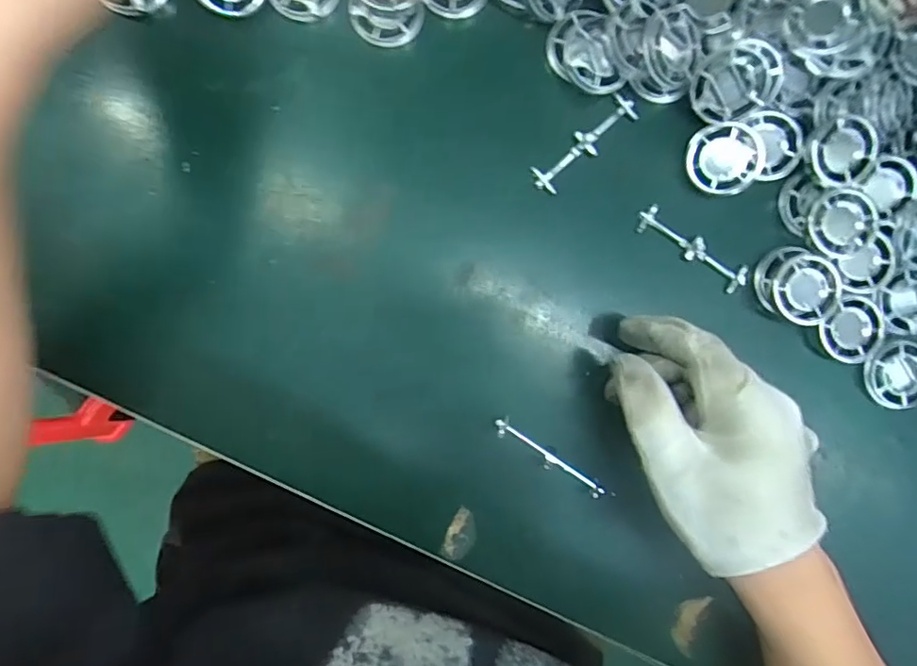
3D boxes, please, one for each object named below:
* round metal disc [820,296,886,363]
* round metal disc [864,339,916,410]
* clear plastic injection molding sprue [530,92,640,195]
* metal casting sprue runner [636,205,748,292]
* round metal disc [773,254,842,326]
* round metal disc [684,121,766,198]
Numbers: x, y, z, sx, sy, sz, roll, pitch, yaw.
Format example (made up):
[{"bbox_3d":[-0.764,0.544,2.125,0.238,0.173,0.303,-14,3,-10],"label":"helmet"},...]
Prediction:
[{"bbox_3d":[0.224,-0.001,0.311,0.036,0.007,0.037,0,90,-4],"label":"round metal disc"},{"bbox_3d":[0.256,0.024,0.317,0.038,0.009,0.040,0,90,-4],"label":"round metal disc"},{"bbox_3d":[0.072,-0.108,0.316,0.069,0.010,0.018,-41,93,-3],"label":"clear plastic injection molding sprue"},{"bbox_3d":[0.135,-0.049,0.314,0.070,0.009,0.016,34,88,-3],"label":"metal casting sprue runner"},{"bbox_3d":[0.195,-0.024,0.305,0.038,0.011,0.037,0,90,-4],"label":"round metal disc"},{"bbox_3d":[0.148,-0.097,0.304,0.038,0.010,0.038,3,100,20],"label":"round metal disc"}]

